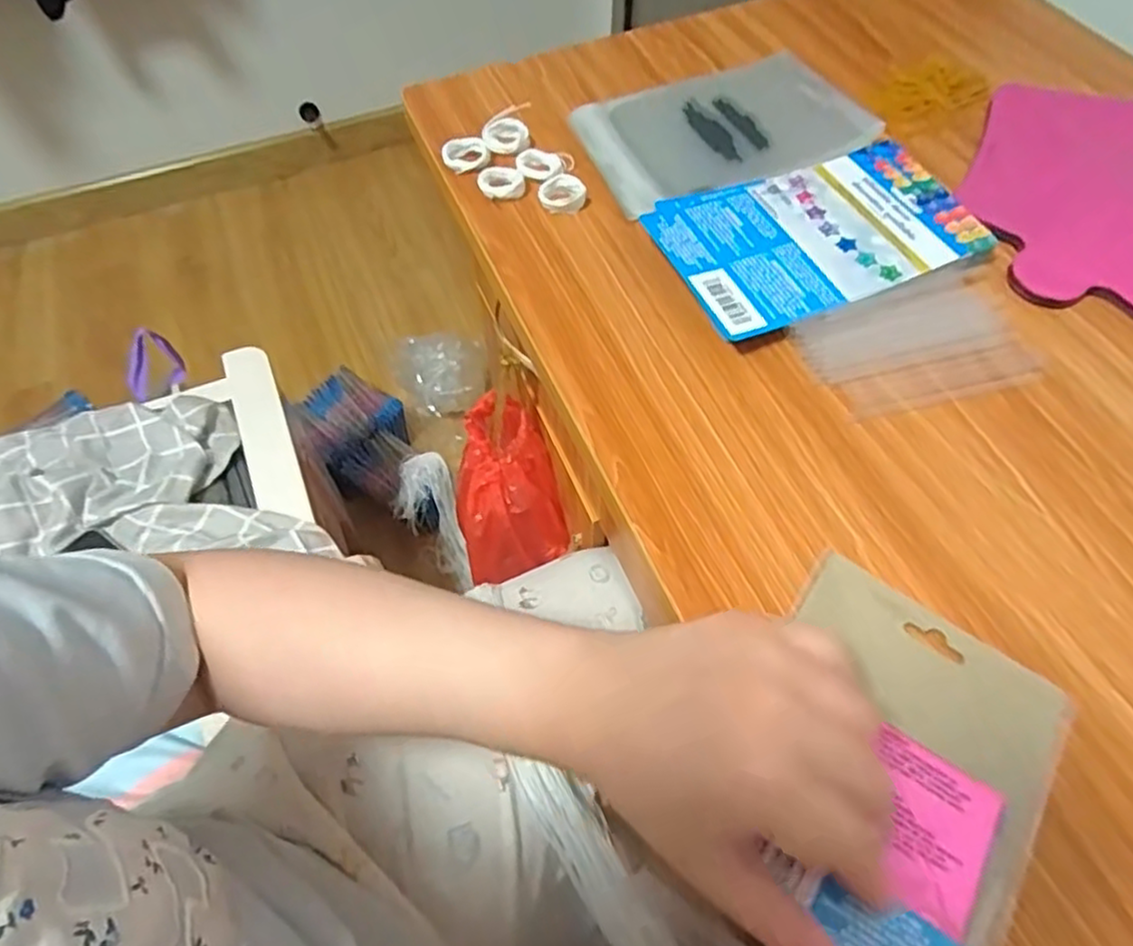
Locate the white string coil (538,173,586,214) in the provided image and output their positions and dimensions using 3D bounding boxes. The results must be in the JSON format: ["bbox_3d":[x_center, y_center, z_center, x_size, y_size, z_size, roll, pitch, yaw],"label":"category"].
[{"bbox_3d":[-0.003,-0.190,0.481,0.031,0.014,0.026,-1,58,1],"label":"white string coil"}]

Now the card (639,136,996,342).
[{"bbox_3d":[0.158,-0.152,0.451,0.196,0.019,0.118,-22,60,-12],"label":"card"}]

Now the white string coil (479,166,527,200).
[{"bbox_3d":[-0.045,-0.202,0.492,0.031,0.006,0.030,-1,58,1],"label":"white string coil"}]

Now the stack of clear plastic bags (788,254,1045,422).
[{"bbox_3d":[0.205,-0.076,0.412,0.132,0.006,0.083,-17,67,-11],"label":"stack of clear plastic bags"}]

